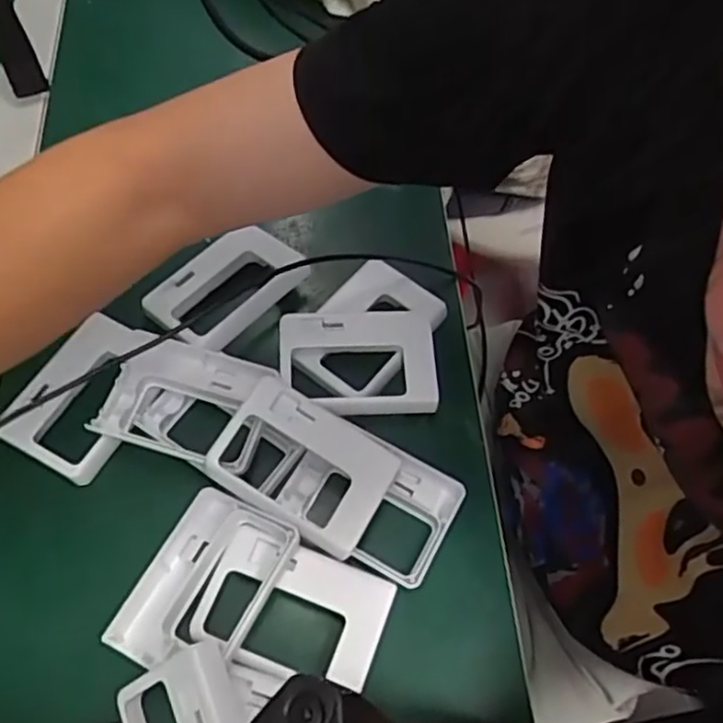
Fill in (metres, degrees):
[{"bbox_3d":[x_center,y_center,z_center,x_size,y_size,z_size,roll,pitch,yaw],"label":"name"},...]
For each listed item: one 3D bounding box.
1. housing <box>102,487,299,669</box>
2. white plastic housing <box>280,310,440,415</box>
[{"bbox_3d":[-0.083,0.118,0.365,0.067,0.016,0.093,20,63,23],"label":"housing"},{"bbox_3d":[-0.002,0.001,0.420,0.093,0.016,0.064,0,62,-3],"label":"white plastic housing"}]

